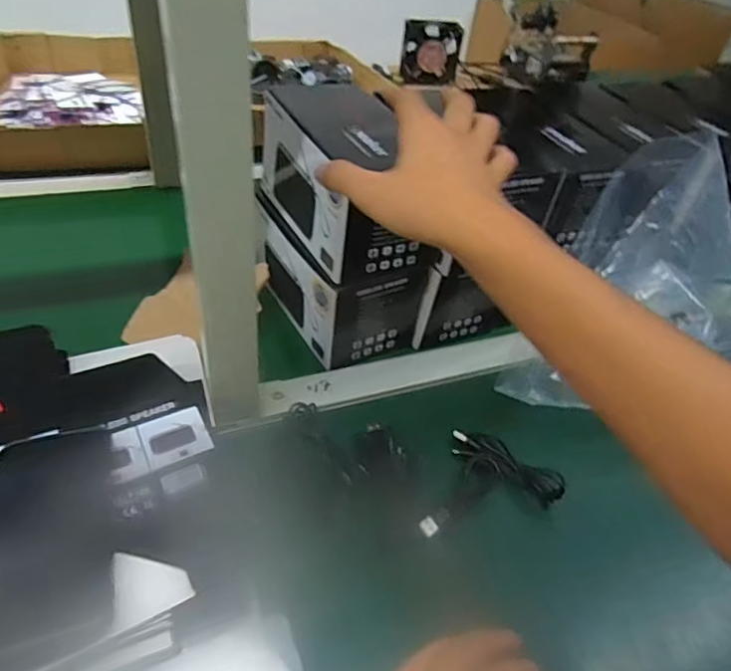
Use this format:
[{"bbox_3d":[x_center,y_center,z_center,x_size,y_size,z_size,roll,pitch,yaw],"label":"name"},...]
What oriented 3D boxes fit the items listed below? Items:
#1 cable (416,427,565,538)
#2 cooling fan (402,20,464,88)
[{"bbox_3d":[0.093,0.113,0.462,0.122,0.015,0.079,-8,44,-16],"label":"cable"},{"bbox_3d":[0.142,-0.600,1.185,0.123,0.121,0.022,-4,33,-9],"label":"cooling fan"}]

